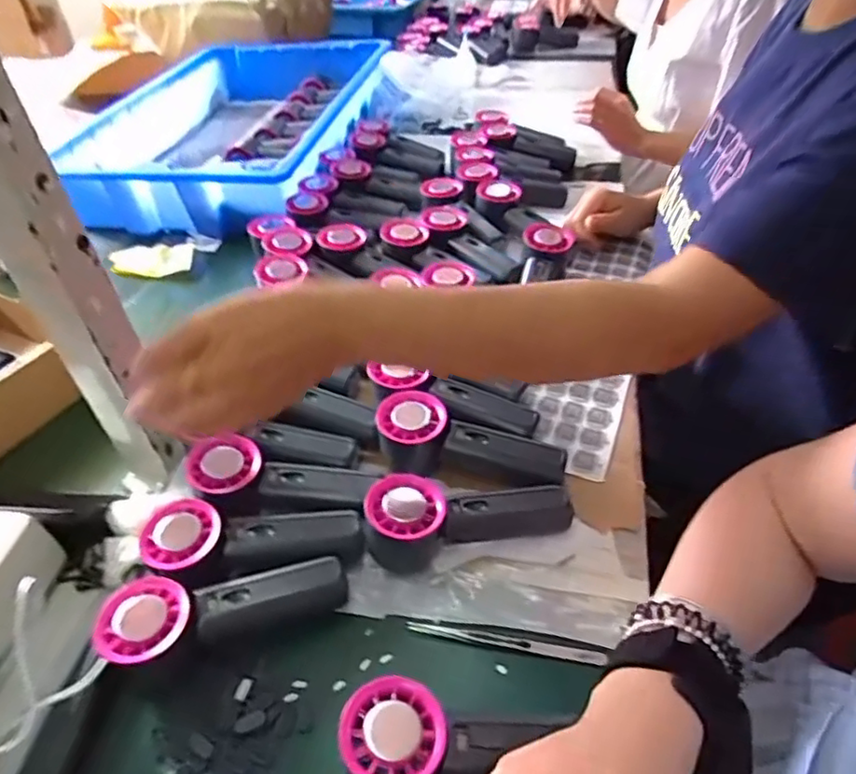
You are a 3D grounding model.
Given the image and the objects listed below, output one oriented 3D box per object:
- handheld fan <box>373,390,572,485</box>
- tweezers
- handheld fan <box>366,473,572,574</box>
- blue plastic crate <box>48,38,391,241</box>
[{"bbox_3d":[0.034,0.055,0.513,0.155,0.058,0.063,13,45,20],"label":"handheld fan"},{"bbox_3d":[0.052,0.175,0.424,0.134,0.006,0.010,5,43,12],"label":"tweezers"},{"bbox_3d":[0.029,0.094,0.468,0.155,0.059,0.055,-15,43,-10],"label":"handheld fan"},{"bbox_3d":[-0.323,-0.461,1.080,0.428,0.117,0.629,3,43,11],"label":"blue plastic crate"}]

